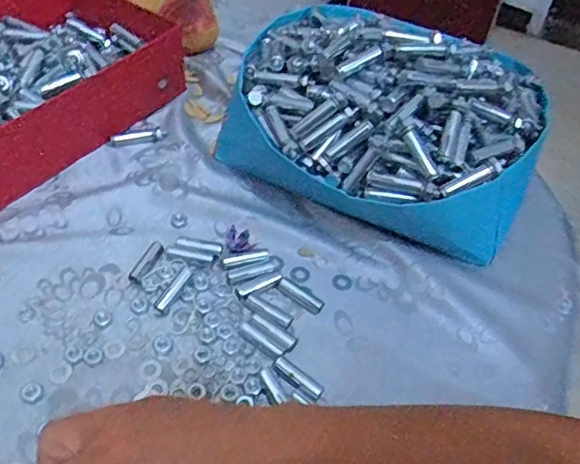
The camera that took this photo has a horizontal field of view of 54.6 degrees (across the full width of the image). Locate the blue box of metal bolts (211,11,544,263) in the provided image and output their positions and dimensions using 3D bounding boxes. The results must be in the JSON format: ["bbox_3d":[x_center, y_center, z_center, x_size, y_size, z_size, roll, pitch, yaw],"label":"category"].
[{"bbox_3d":[0.090,-0.117,0.527,0.276,0.139,0.253,21,48,12],"label":"blue box of metal bolts"}]

